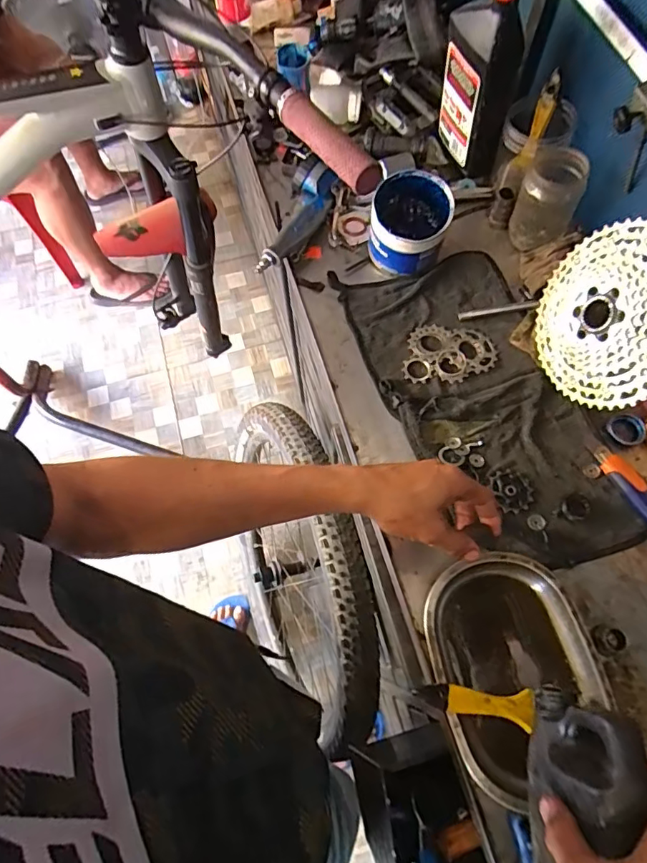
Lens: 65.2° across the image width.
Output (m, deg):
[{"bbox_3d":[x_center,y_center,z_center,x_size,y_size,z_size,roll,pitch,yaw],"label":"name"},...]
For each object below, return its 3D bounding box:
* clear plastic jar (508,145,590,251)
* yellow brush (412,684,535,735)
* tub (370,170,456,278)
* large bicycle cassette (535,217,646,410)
[{"bbox_3d":[0.294,-0.303,0.665,0.078,0.097,0.090,23,69,12],"label":"clear plastic jar"},{"bbox_3d":[0.140,0.254,0.466,0.109,0.016,0.033,2,66,3],"label":"yellow brush"},{"bbox_3d":[0.113,-0.266,0.667,0.097,0.093,0.096,-1,66,2],"label":"tub"},{"bbox_3d":[0.309,-0.124,0.550,0.027,0.193,0.183,-2,55,-28],"label":"large bicycle cassette"}]

